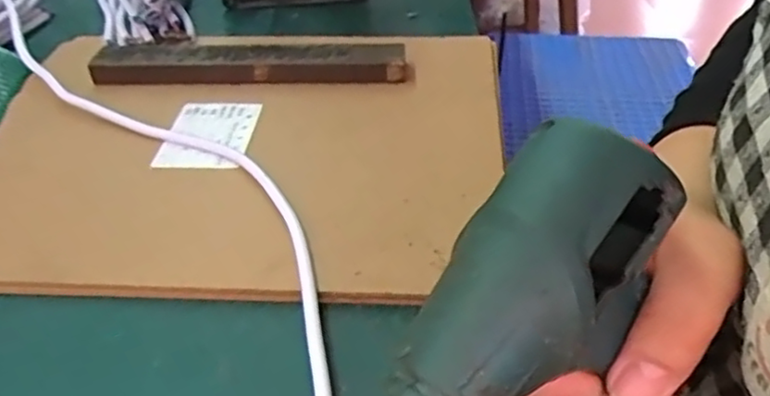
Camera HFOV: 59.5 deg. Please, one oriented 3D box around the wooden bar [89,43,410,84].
[{"bbox_3d":[-0.088,-0.090,0.446,0.202,0.018,0.034,1,38,2],"label":"wooden bar"}]

